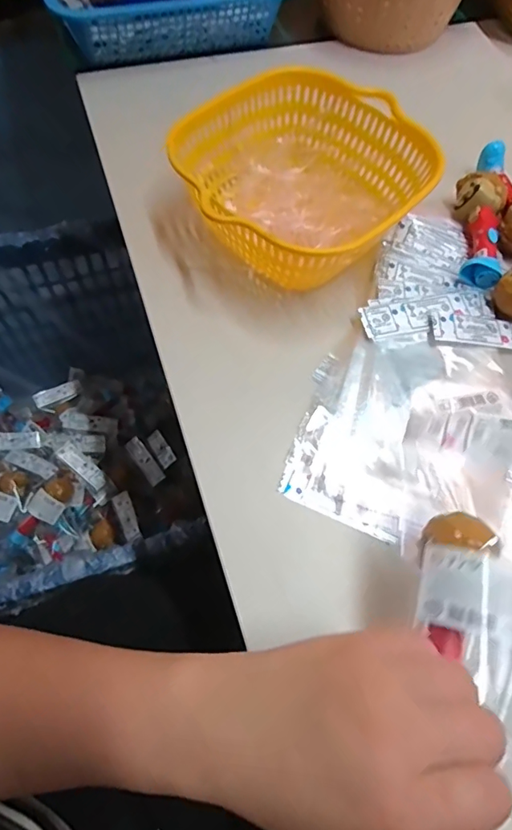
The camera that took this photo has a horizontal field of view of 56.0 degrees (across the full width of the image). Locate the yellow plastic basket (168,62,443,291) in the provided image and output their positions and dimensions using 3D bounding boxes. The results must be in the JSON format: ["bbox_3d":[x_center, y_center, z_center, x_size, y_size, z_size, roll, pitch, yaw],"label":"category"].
[{"bbox_3d":[0.039,-0.203,0.425,0.193,0.070,0.208,42,69,16],"label":"yellow plastic basket"}]

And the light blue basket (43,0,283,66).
[{"bbox_3d":[-0.111,-0.516,0.580,0.285,0.062,0.202,-16,66,-11],"label":"light blue basket"}]

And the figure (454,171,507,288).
[{"bbox_3d":[0.206,-0.170,0.439,0.040,0.030,0.115,8,64,1],"label":"figure"}]

